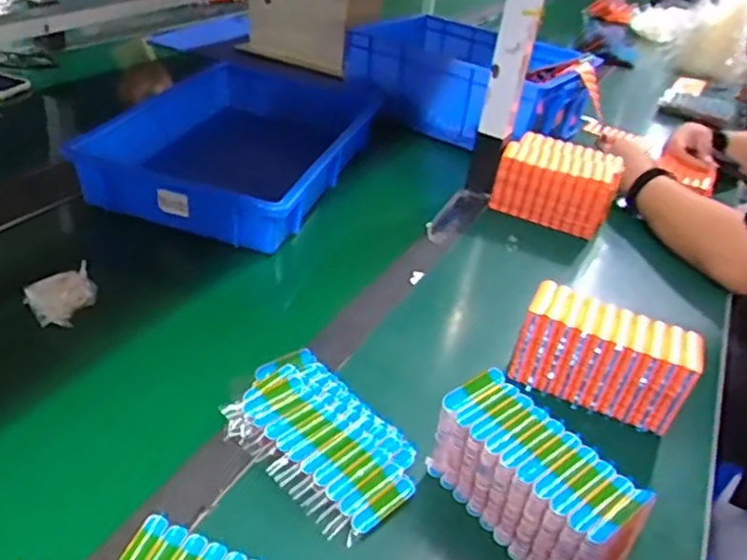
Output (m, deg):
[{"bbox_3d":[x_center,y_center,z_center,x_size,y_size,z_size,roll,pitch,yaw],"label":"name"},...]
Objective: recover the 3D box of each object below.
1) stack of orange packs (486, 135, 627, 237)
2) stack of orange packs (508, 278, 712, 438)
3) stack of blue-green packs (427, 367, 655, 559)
[{"bbox_3d":[0.271,-0.140,0.992,0.163,0.087,0.110,19,35,15],"label":"stack of orange packs"},{"bbox_3d":[0.223,0.075,0.634,0.160,0.087,0.062,19,35,15],"label":"stack of orange packs"},{"bbox_3d":[0.121,0.157,0.507,0.061,0.087,0.159,-20,43,-35],"label":"stack of blue-green packs"}]

